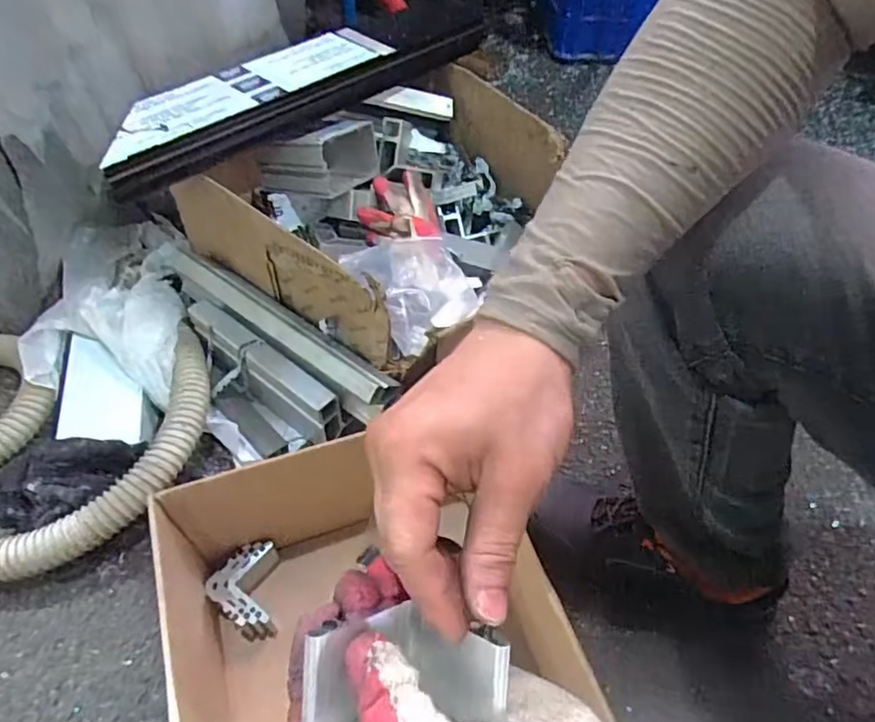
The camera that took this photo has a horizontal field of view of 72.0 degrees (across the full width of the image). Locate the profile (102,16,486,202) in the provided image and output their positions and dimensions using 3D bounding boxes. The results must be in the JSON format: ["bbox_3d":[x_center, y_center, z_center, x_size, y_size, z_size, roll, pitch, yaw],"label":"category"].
[{"bbox_3d":[-0.160,-0.393,0.838,0.108,0.080,0.662,38,61,25],"label":"profile"}]

